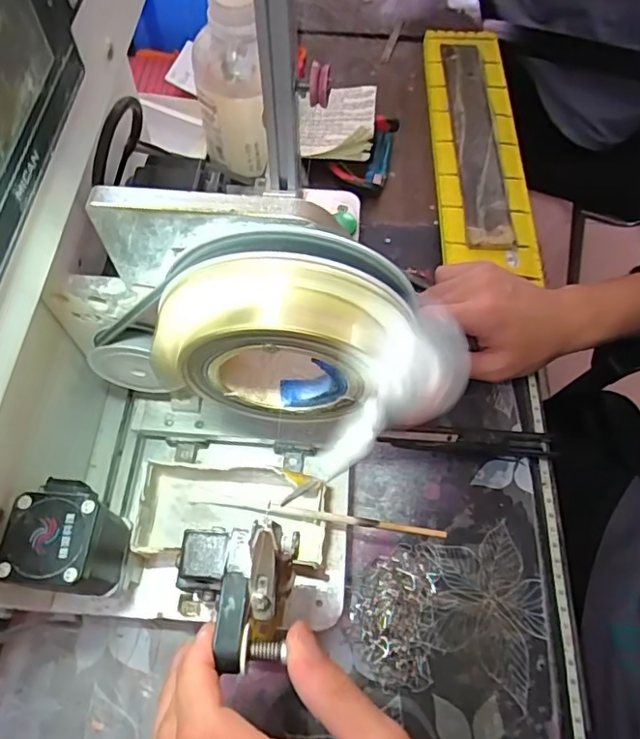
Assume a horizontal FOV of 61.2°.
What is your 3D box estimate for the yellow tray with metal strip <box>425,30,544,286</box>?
[{"bbox_3d":[0.147,-0.221,0.516,0.079,0.011,0.307,1,66,-2],"label":"yellow tray with metal strip"}]

